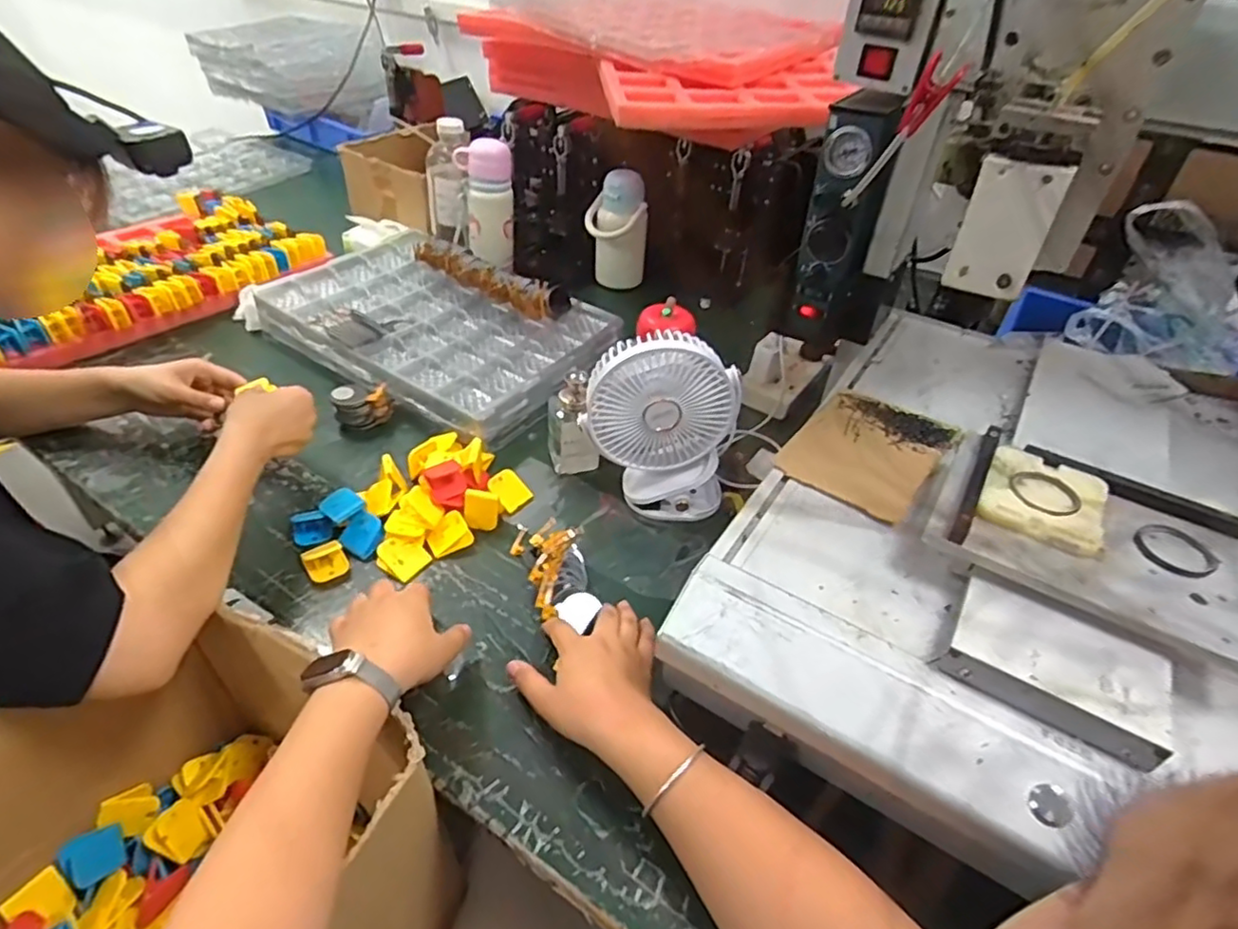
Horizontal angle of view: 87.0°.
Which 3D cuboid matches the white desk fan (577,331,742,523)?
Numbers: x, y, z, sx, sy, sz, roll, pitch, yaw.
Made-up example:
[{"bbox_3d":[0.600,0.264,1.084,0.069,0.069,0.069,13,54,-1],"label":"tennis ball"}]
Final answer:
[{"bbox_3d":[0.044,-0.041,0.680,0.152,0.192,0.081,9,41,5],"label":"white desk fan"}]

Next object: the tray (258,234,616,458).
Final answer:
[{"bbox_3d":[-0.259,-0.195,0.920,0.487,0.054,0.311,23,44,20],"label":"tray"}]

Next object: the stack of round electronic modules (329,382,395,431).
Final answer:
[{"bbox_3d":[-0.312,-0.071,0.798,0.066,0.041,0.044,-29,51,-33],"label":"stack of round electronic modules"}]

